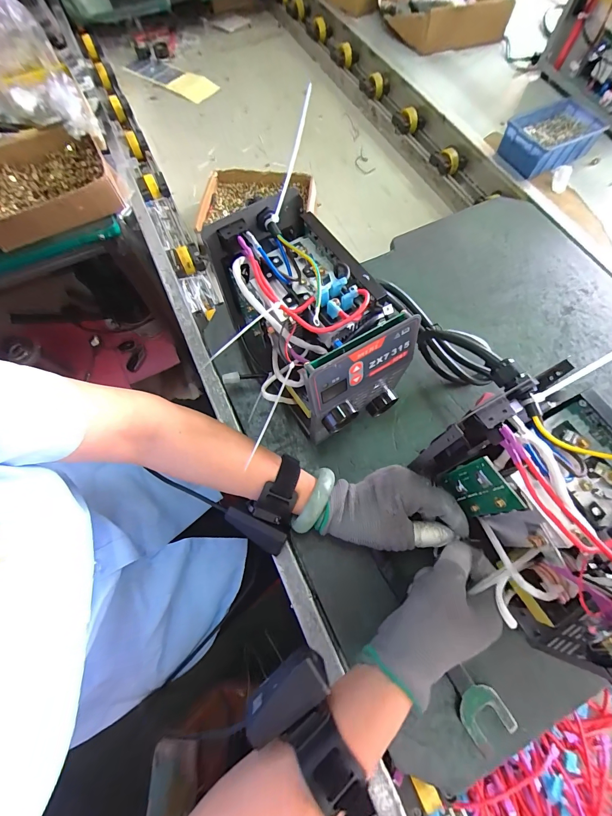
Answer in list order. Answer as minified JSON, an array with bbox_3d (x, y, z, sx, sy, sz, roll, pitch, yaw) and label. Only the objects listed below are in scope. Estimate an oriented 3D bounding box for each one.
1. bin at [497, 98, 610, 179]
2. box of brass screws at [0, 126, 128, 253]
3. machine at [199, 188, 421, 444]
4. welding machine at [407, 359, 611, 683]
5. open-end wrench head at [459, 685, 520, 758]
[{"bbox_3d":[0.435,-0.479,0.596,0.153,0.050,0.106,-22,70,-8],"label":"bin"},{"bbox_3d":[-0.449,-0.382,0.559,0.214,0.049,0.231,-28,71,-10],"label":"box of brass screws"},{"bbox_3d":[-0.002,-0.085,0.376,0.116,0.170,0.208,-32,72,-11],"label":"machine"},{"bbox_3d":[0.207,0.100,0.290,0.119,0.152,0.201,-28,70,-10],"label":"welding machine"},{"bbox_3d":[0.166,0.286,0.309,0.043,0.005,0.047,-28,71,-10],"label":"open-end wrench head"}]

